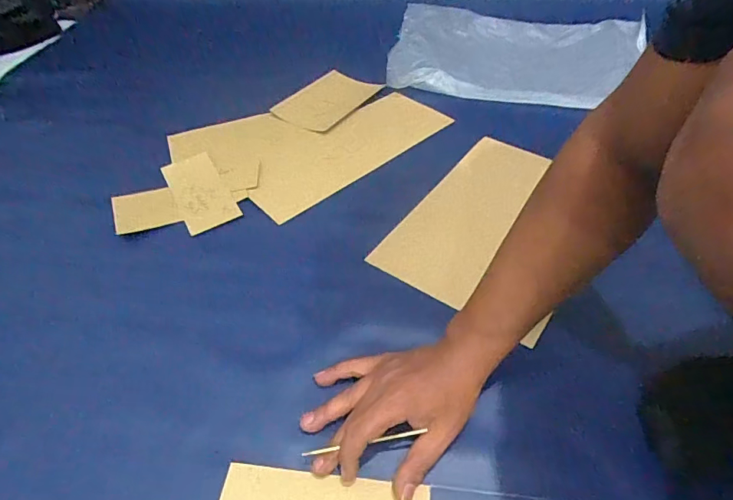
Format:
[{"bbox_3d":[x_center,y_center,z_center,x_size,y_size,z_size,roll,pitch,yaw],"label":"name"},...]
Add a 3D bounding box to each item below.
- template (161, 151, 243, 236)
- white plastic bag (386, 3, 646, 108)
[{"bbox_3d":[-0.233,-0.085,0.635,0.069,0.008,0.152,-25,55,-18],"label":"template"},{"bbox_3d":[0.284,-0.385,0.865,0.439,0.045,0.313,9,49,11],"label":"white plastic bag"}]

